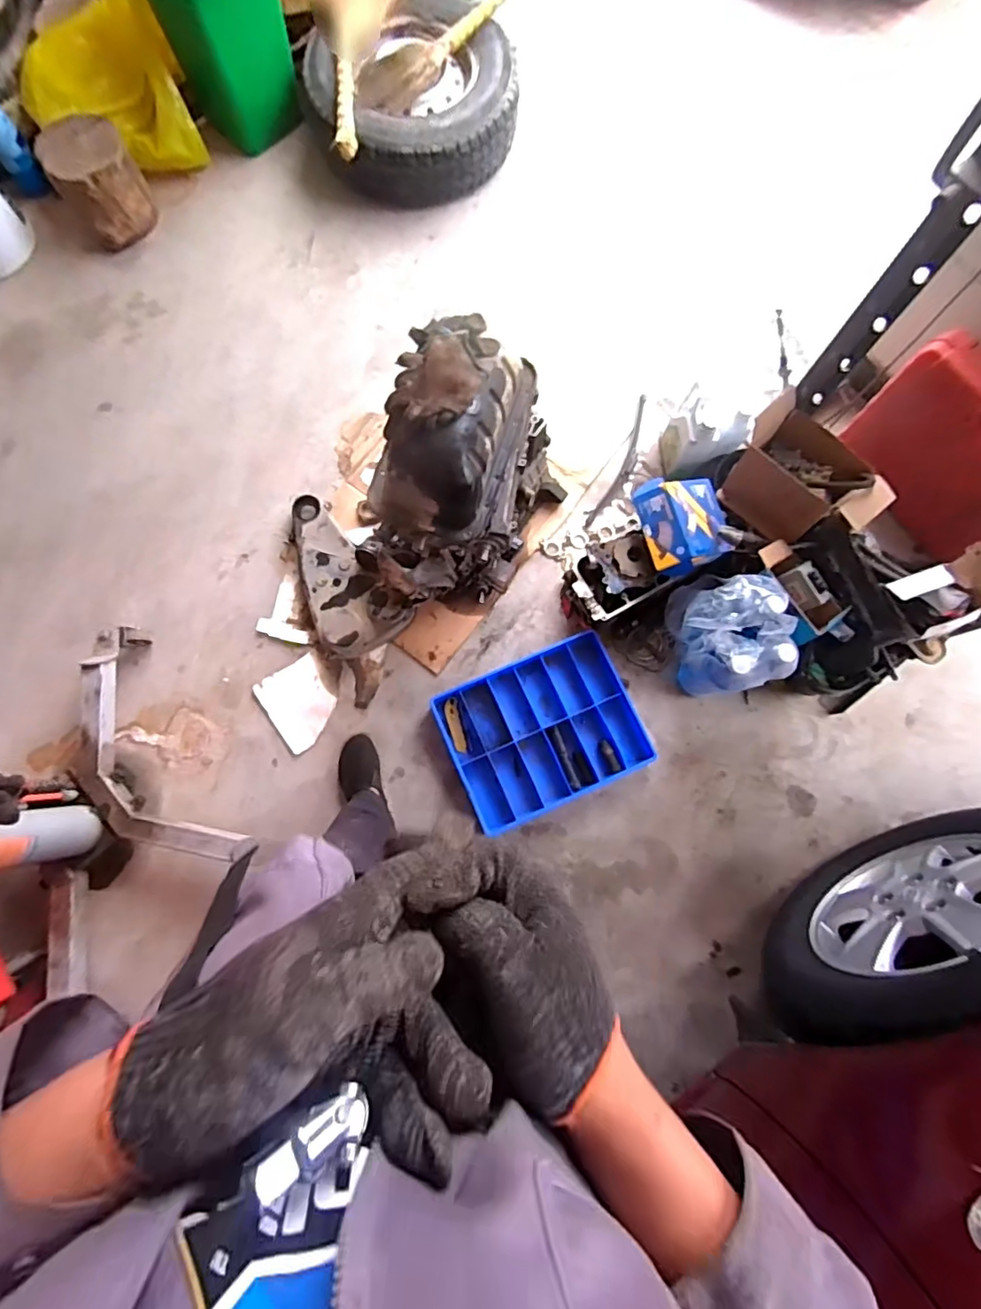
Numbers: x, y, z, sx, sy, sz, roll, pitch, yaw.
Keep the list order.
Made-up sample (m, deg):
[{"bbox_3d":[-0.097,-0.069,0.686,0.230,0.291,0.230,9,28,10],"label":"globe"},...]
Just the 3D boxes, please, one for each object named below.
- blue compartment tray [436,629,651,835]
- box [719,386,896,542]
[{"bbox_3d":[0.127,0.187,1.390,0.457,0.045,0.363,-22,80,-5],"label":"blue compartment tray"},{"bbox_3d":[0.700,-0.396,1.262,0.229,0.179,0.321,-37,81,-7],"label":"box"}]

